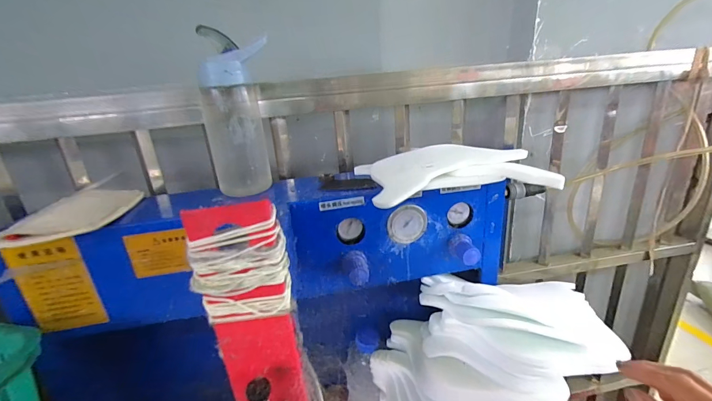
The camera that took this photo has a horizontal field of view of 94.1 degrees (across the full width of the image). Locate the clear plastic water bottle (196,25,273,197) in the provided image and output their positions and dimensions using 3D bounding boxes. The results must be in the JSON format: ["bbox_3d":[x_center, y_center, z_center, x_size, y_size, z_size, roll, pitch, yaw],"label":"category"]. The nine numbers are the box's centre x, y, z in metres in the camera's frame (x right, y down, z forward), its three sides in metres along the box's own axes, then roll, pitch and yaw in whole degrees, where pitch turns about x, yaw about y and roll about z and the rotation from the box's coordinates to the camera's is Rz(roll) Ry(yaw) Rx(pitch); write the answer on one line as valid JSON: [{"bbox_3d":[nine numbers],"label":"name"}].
[{"bbox_3d":[-0.160,-0.111,0.454,0.065,0.198,0.067,7,24,26],"label":"clear plastic water bottle"}]

